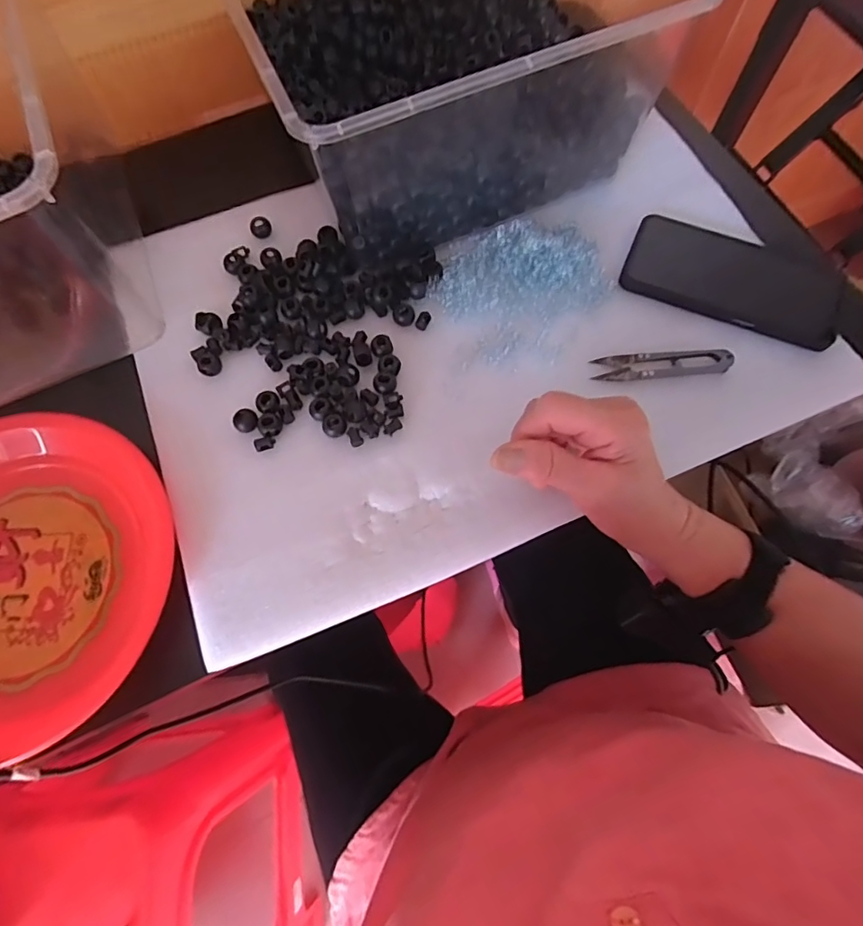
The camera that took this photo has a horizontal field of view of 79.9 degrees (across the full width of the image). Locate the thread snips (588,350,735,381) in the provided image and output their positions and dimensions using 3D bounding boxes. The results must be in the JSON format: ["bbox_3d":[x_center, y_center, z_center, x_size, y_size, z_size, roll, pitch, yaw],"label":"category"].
[{"bbox_3d":[0.175,-0.075,0.391,0.099,0.017,0.021,0,70,1],"label":"thread snips"}]

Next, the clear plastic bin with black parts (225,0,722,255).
[{"bbox_3d":[0.004,-0.340,0.419,0.300,0.131,0.302,-24,71,-7],"label":"clear plastic bin with black parts"}]

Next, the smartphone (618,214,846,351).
[{"bbox_3d":[0.238,-0.149,0.409,0.159,0.016,0.080,21,72,9],"label":"smartphone"}]

